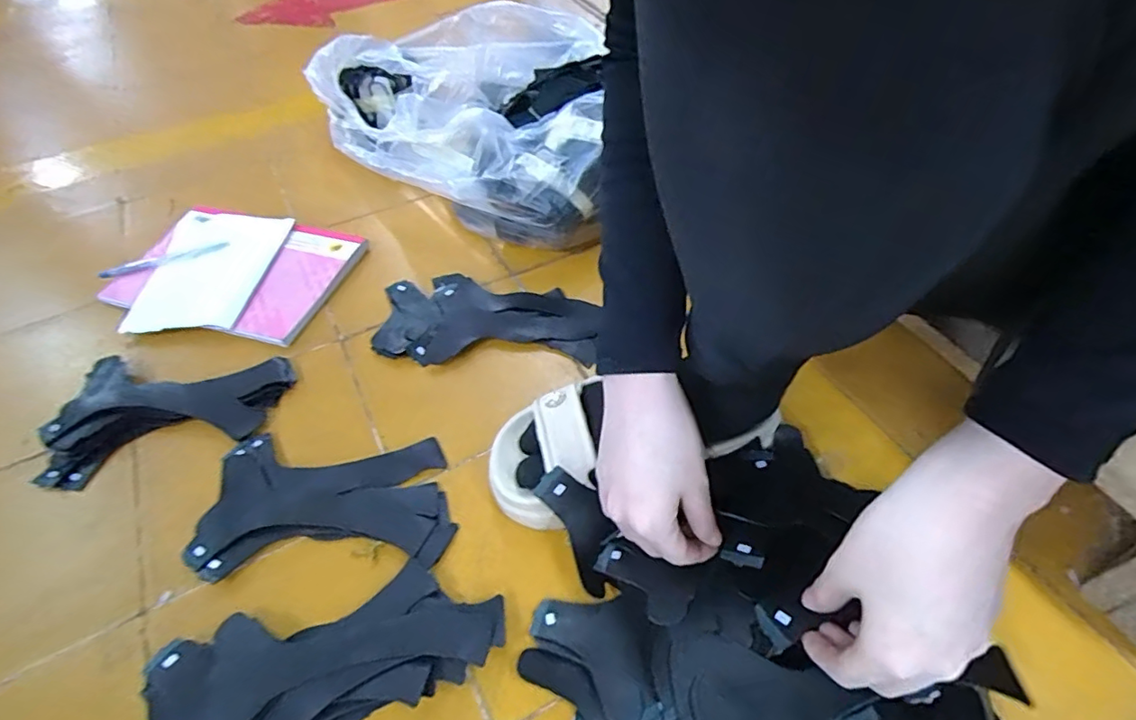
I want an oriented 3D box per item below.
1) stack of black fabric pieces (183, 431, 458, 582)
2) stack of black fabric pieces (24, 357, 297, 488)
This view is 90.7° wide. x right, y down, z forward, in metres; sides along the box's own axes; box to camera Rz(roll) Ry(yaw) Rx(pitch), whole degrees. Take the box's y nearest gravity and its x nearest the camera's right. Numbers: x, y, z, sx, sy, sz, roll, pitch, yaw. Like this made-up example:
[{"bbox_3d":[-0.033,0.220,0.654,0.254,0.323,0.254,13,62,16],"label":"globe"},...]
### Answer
[{"bbox_3d":[-0.201,0.120,0.476,0.205,0.012,0.118,0,50,2],"label":"stack of black fabric pieces"},{"bbox_3d":[-0.378,0.053,0.529,0.198,0.024,0.130,-1,50,1],"label":"stack of black fabric pieces"}]

